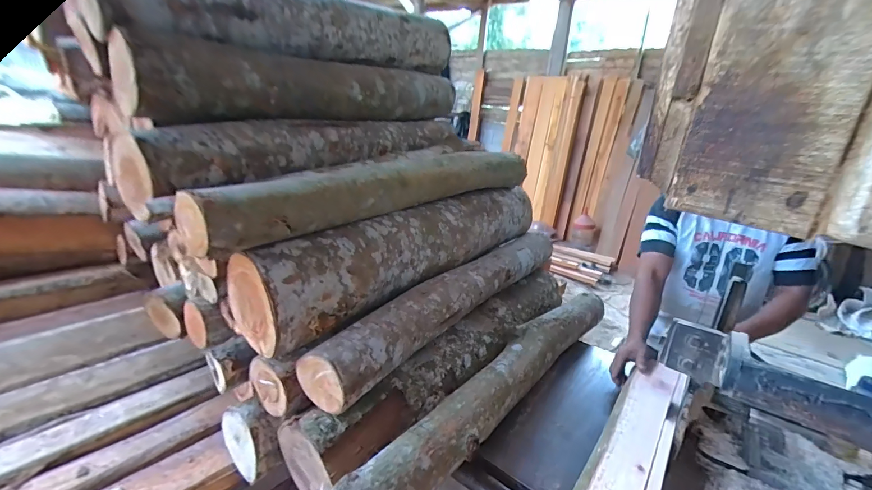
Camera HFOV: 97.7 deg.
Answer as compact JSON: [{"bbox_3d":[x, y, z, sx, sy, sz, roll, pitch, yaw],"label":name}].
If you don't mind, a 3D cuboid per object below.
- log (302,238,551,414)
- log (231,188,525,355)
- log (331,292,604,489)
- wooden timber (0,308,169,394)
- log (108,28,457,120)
[{"bbox_3d":[0.104,0.147,1.143,0.113,0.134,1.061,18,24,35],"label":"log"},{"bbox_3d":[-0.036,-0.005,1.169,0.178,0.222,1.068,18,24,35],"label":"log"},{"bbox_3d":[0.200,0.335,0.997,0.123,0.097,1.122,19,24,37],"label":"log"},{"bbox_3d":[-1.193,0.354,1.034,0.240,0.113,0.723,20,25,38],"label":"wooden timber"},{"bbox_3d":[-0.287,-0.461,1.157,0.159,0.153,1.090,16,22,30],"label":"log"}]

